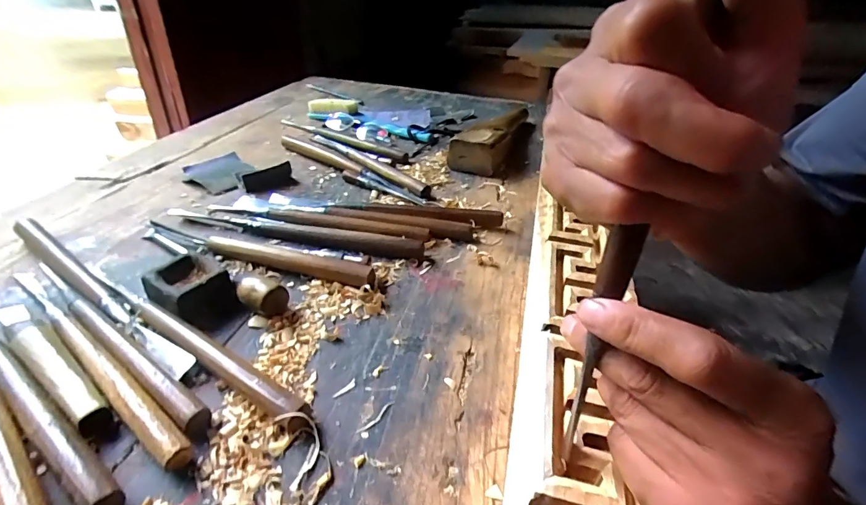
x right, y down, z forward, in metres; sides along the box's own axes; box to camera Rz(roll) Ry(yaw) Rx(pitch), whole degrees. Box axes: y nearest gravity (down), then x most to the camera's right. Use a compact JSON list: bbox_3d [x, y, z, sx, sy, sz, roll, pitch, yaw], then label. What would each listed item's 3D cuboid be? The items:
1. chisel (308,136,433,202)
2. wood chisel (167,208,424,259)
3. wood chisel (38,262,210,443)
[{"bbox_3d":[-0.092,-0.124,0.577,0.027,0.013,0.254,-26,44,-36],"label":"chisel"},{"bbox_3d":[-0.134,-0.026,0.424,0.254,0.016,0.027,10,35,8],"label":"wood chisel"},{"bbox_3d":[-0.223,0.057,0.299,0.224,0.014,0.018,25,40,28],"label":"wood chisel"}]

